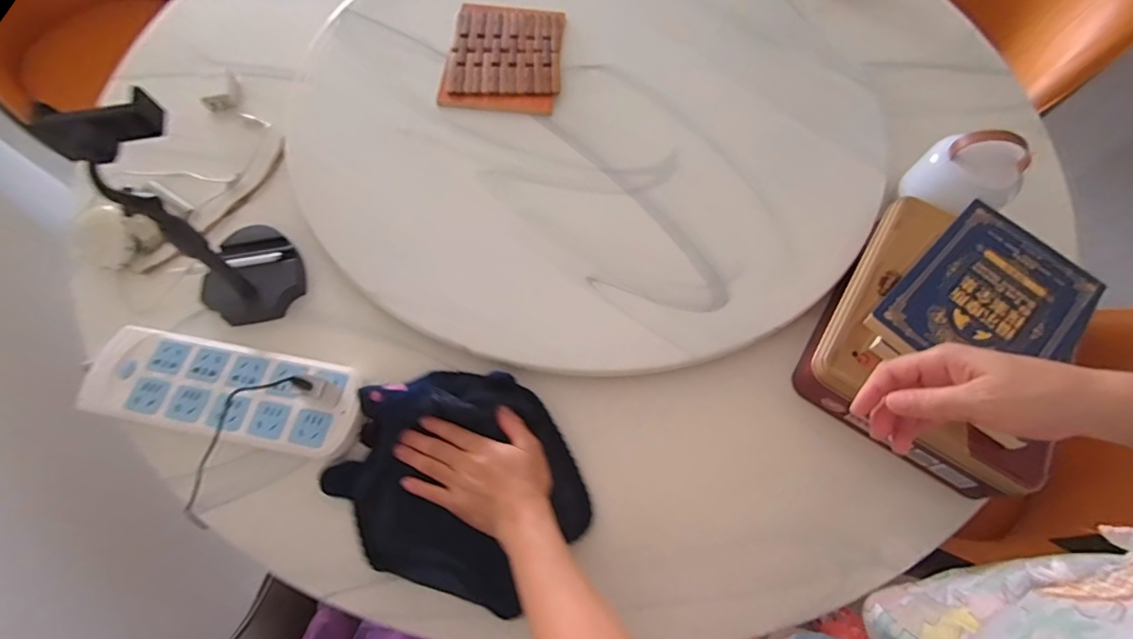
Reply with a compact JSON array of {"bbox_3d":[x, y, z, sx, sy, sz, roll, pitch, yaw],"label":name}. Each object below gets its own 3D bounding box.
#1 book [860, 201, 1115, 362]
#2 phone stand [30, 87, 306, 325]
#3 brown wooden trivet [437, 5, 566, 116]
[{"bbox_3d":[0.416,-0.014,0.479,0.209,0.016,0.150,-39,74,-16],"label":"book"},{"bbox_3d":[-0.350,-0.096,0.458,0.107,0.241,0.108,-39,73,-18],"label":"phone stand"},{"bbox_3d":[-0.085,-0.367,0.682,0.152,0.013,0.193,3,65,-1],"label":"brown wooden trivet"}]

